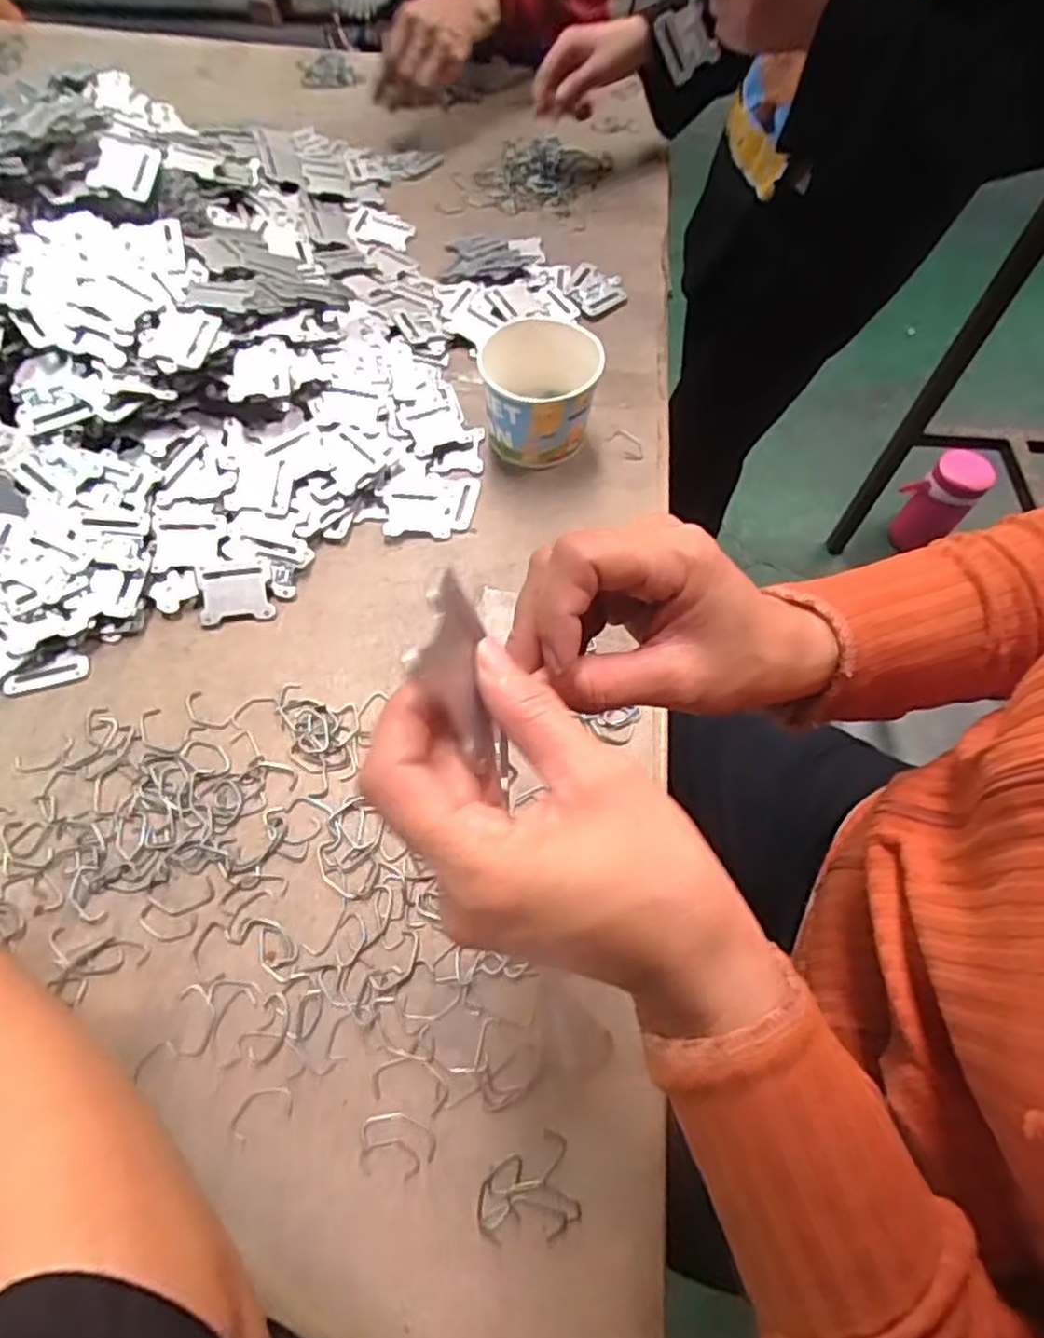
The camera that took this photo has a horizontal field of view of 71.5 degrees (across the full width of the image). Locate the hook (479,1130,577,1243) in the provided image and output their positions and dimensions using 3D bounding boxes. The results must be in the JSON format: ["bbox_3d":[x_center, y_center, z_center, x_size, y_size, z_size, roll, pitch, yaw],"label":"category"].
[{"bbox_3d":[0.001,0.252,0.351,0.047,0.004,0.040,-9,62,-8],"label":"hook"}]

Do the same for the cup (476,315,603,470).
[{"bbox_3d":[0.013,-0.214,0.565,0.087,0.084,0.090,1,61,-2],"label":"cup"}]

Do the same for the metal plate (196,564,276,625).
[{"bbox_3d":[-0.200,-0.054,0.505,0.047,0.009,0.041,-8,84,-10],"label":"metal plate"}]

